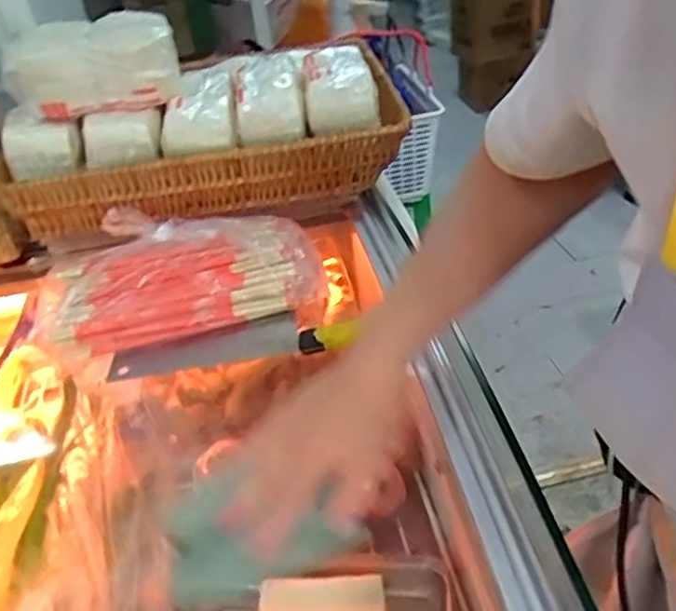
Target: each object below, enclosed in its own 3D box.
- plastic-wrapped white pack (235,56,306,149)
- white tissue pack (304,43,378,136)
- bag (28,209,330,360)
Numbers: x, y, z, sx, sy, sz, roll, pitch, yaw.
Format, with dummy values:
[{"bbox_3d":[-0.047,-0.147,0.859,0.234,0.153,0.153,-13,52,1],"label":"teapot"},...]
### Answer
[{"bbox_3d":[-0.071,-0.217,0.668,0.067,0.046,0.134,-9,34,-2],"label":"plastic-wrapped white pack"},{"bbox_3d":[0.001,-0.218,0.653,0.070,0.061,0.102,-8,34,0],"label":"white tissue pack"},{"bbox_3d":[-0.146,-0.020,0.624,0.248,0.070,0.138,-7,63,-4],"label":"bag"}]

